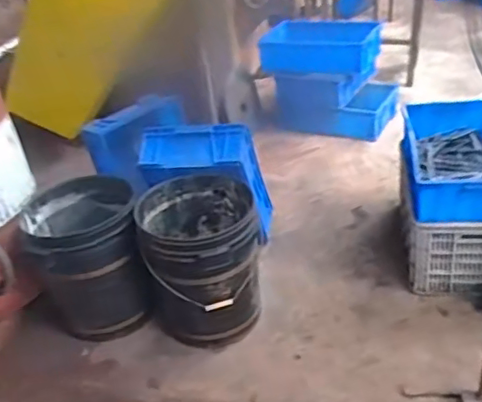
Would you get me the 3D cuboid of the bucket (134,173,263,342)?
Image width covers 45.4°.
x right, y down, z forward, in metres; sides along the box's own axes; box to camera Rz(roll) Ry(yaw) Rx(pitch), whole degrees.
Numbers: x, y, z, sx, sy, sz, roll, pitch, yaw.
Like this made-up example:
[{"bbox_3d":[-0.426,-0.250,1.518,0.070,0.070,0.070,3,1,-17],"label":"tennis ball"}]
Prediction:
[{"bbox_3d":[-0.115,0.199,1.765,0.343,0.405,0.367,-3,32,6],"label":"bucket"}]

